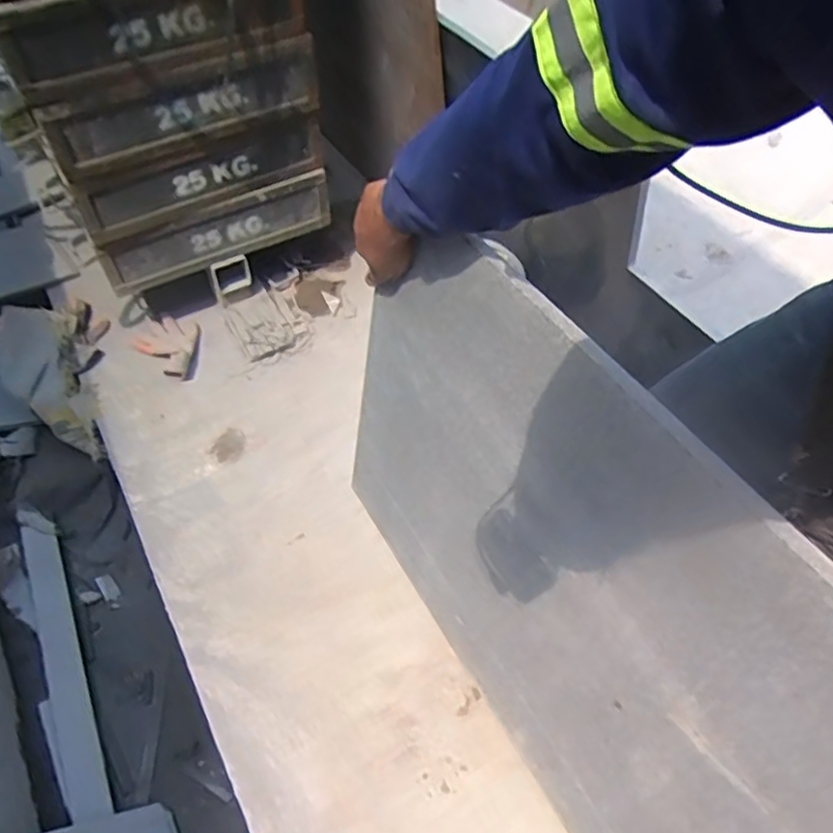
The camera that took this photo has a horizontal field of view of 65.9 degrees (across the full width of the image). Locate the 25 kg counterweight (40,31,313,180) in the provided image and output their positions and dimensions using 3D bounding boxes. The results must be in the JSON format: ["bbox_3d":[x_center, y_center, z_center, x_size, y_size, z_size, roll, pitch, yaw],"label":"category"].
[{"bbox_3d":[-0.415,-0.569,1.188,0.503,0.134,0.079,-33,59,-25],"label":"25 kg counterweight"}]

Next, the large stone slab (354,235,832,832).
[{"bbox_3d":[0.229,0.306,0.603,0.015,0.571,1.096,-18,53,-27],"label":"large stone slab"}]

